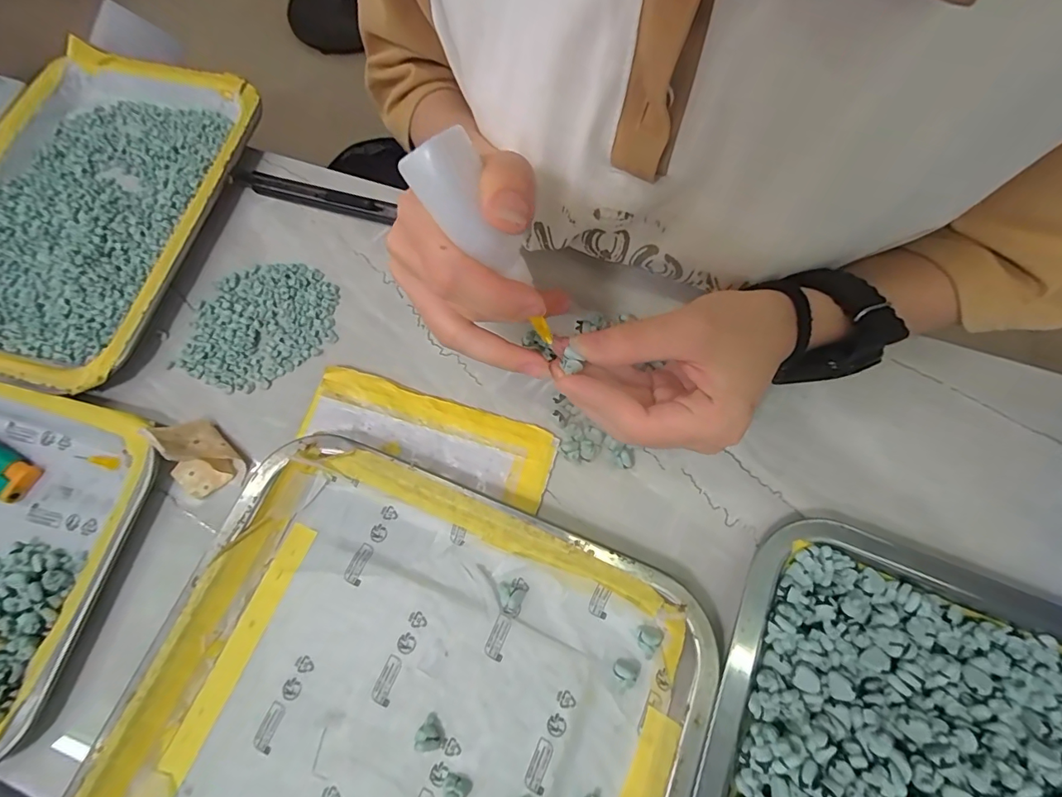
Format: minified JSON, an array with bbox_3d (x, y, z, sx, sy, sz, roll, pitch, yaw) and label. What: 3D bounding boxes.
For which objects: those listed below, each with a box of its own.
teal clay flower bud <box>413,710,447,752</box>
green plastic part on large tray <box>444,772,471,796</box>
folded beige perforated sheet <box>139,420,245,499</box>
[{"bbox_3d":[-0.049,0.167,0.238,0.014,0.011,0.014,32,76,11],"label":"teal clay flower bud"},{"bbox_3d":[-0.037,0.189,0.231,0.013,0.011,0.011,26,74,9],"label":"green plastic part on large tray"},{"bbox_3d":[-0.204,0.032,0.283,0.056,0.032,0.038,38,77,13],"label":"folded beige perforated sheet"}]

